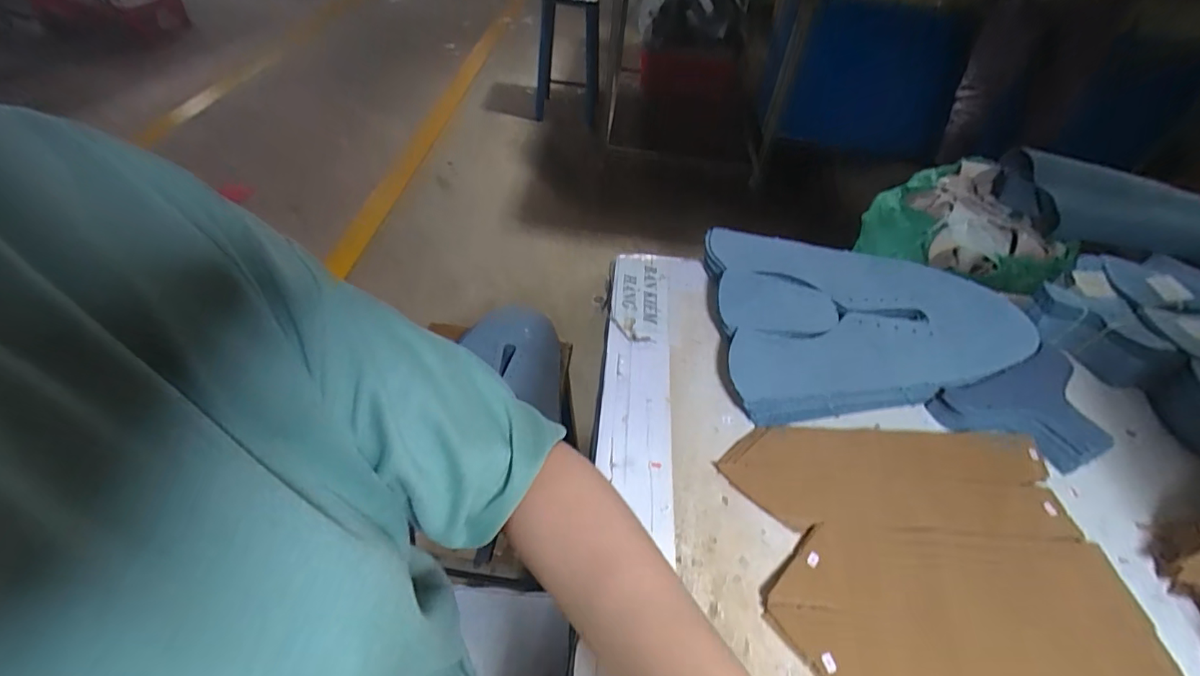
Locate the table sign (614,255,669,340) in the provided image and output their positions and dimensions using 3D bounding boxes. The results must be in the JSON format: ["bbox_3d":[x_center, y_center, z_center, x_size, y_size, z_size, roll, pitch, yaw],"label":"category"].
[{"bbox_3d":[0.041,-0.042,0.510,0.054,0.009,0.115,9,48,-5],"label":"table sign"}]

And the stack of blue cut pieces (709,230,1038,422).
[{"bbox_3d":[0.251,-0.016,0.488,0.283,0.032,0.220,4,47,-3],"label":"stack of blue cut pieces"}]

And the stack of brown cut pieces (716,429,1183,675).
[{"bbox_3d":[0.222,0.158,0.334,0.239,0.016,0.223,4,47,-2],"label":"stack of brown cut pieces"}]

